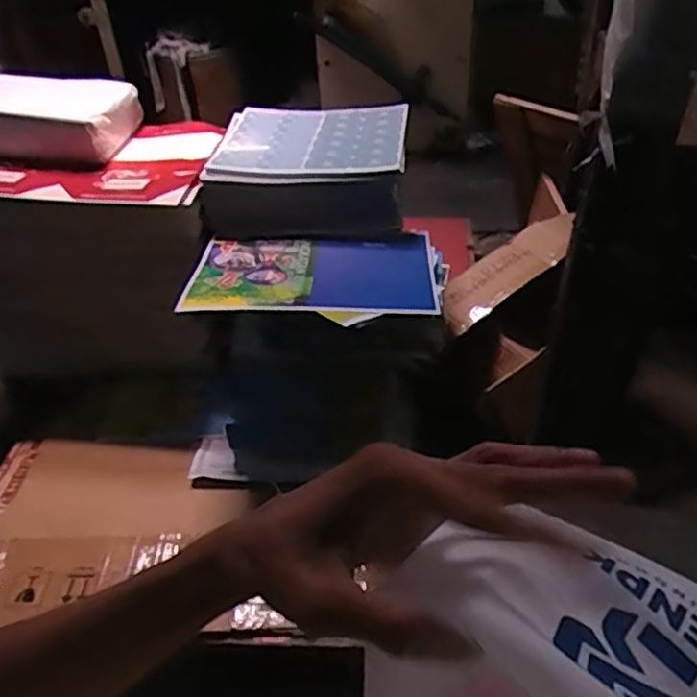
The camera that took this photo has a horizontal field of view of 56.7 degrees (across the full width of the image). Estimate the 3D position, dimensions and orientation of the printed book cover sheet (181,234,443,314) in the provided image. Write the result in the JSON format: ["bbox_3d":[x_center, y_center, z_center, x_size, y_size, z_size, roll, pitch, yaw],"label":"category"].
[{"bbox_3d":[-0.059,-0.135,1.207,0.461,0.057,0.317,-1,41,2],"label":"printed book cover sheet"}]

